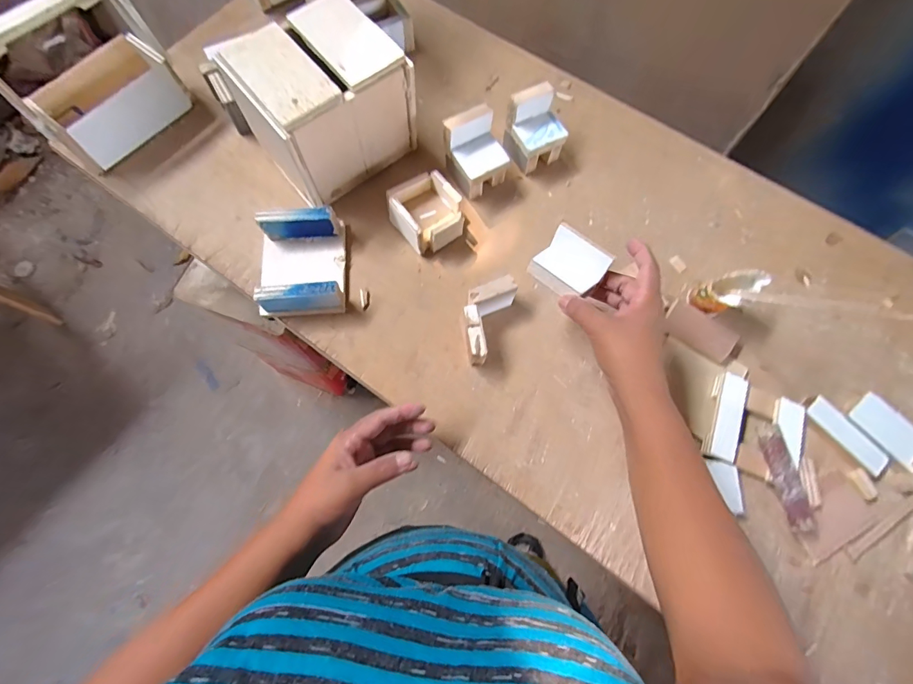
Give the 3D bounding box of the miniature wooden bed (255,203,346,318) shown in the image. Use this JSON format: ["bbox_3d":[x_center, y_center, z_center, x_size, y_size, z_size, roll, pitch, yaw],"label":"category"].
[{"bbox_3d":[-0.181,-0.089,0.497,0.097,0.051,0.117,-7,73,-2],"label":"miniature wooden bed"}]

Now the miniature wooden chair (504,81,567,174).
[{"bbox_3d":[0.099,-0.268,0.545,0.060,0.076,0.061,-28,75,-8],"label":"miniature wooden chair"}]

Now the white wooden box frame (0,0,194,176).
[{"bbox_3d":[-0.441,-0.322,0.514,0.087,0.163,0.168,38,76,11],"label":"white wooden box frame"}]

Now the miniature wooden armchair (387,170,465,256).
[{"bbox_3d":[-0.038,-0.156,0.521,0.078,0.048,0.075,-35,76,-10],"label":"miniature wooden armchair"}]

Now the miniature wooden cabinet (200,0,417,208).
[{"bbox_3d":[-0.150,-0.276,0.509,0.154,0.146,0.129,-38,76,-11],"label":"miniature wooden cabinet"}]

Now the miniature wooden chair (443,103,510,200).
[{"bbox_3d":[0.024,-0.232,0.533,0.063,0.076,0.066,-29,75,-9],"label":"miniature wooden chair"}]

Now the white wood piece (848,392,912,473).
[{"bbox_3d":[0.456,0.092,0.450,0.042,0.008,0.071,-41,78,-5],"label":"white wood piece"}]

